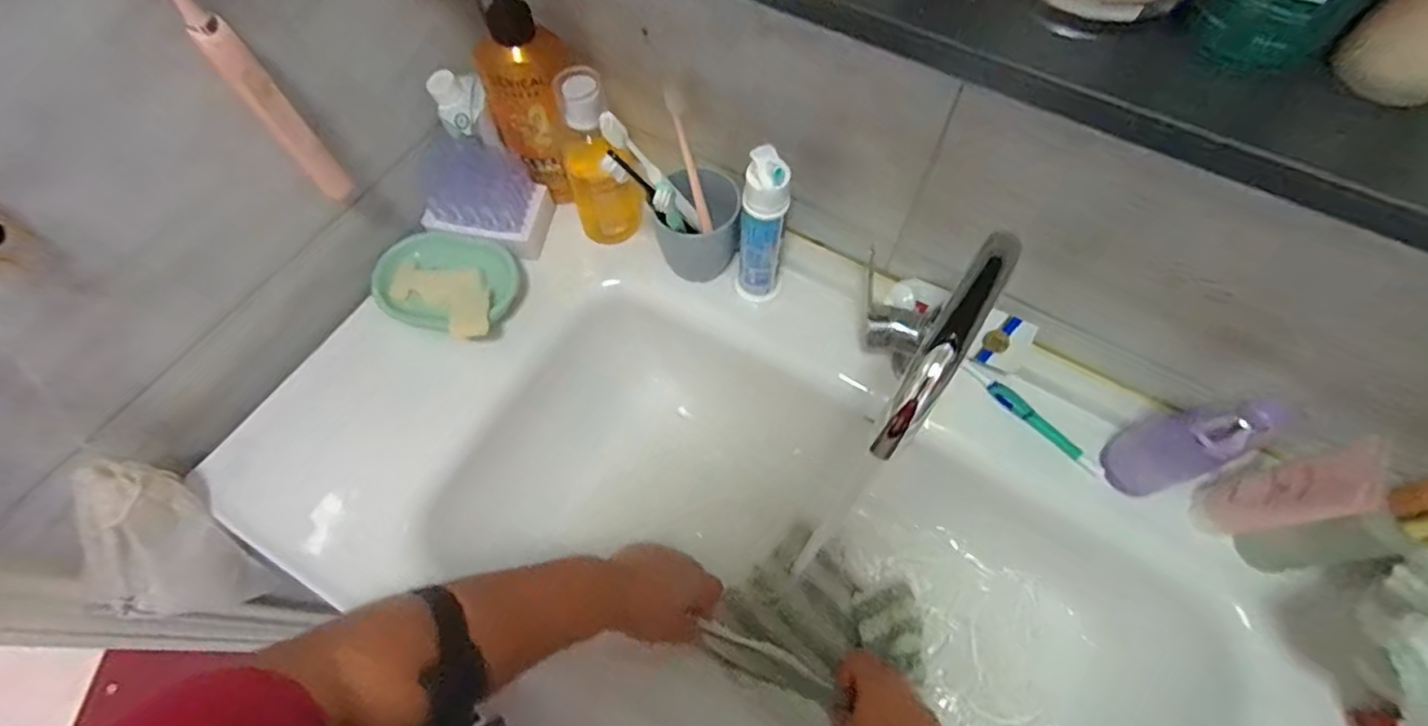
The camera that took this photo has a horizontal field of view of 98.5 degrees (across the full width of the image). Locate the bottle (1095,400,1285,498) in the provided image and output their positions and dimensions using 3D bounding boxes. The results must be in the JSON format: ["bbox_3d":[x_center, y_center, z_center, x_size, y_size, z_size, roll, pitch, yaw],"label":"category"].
[{"bbox_3d":[0.352,0.058,0.464,0.037,0.150,0.051,-21,66,-10],"label":"bottle"}]

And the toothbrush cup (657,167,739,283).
[{"bbox_3d":[-0.015,-0.130,0.575,0.073,0.082,0.078,-3,64,-1],"label":"toothbrush cup"}]

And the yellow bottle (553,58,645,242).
[{"bbox_3d":[-0.105,-0.185,0.570,0.064,0.167,0.055,-12,65,-5],"label":"yellow bottle"}]

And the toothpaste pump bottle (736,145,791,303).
[{"bbox_3d":[0.044,-0.114,0.545,0.047,0.176,0.037,11,65,5],"label":"toothpaste pump bottle"}]

